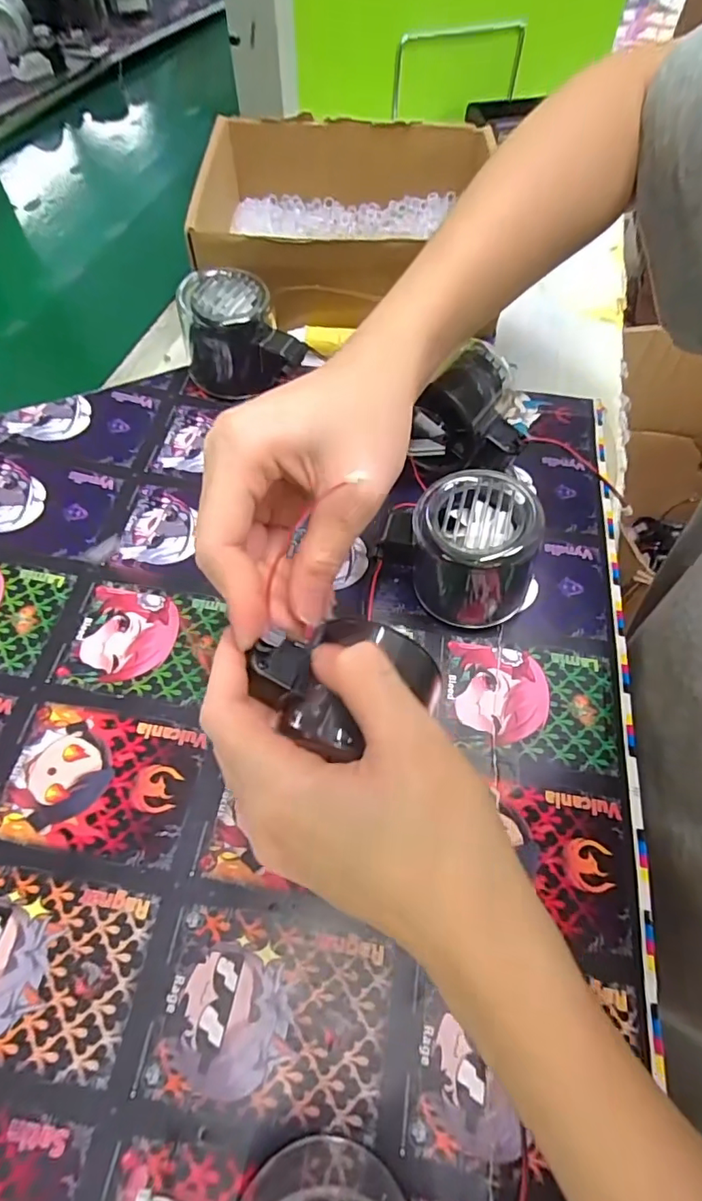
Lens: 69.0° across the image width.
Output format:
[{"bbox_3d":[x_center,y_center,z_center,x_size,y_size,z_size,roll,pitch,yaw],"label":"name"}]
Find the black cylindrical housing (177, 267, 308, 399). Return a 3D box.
[{"bbox_3d":[-0.069,-0.165,0.321,0.074,0.056,0.046,2,61,-1],"label":"black cylindrical housing"}]

